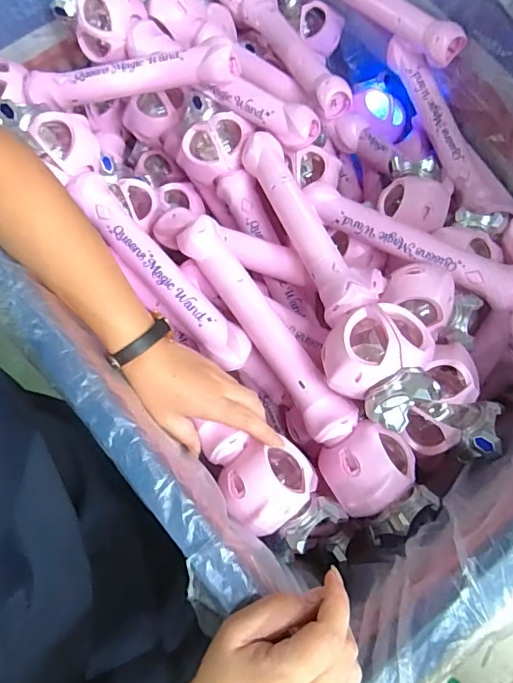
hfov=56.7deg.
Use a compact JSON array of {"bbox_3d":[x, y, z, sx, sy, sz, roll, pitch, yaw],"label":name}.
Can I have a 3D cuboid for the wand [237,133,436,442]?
[{"bbox_3d":[0.069,-0.083,0.497,0.097,0.081,0.360,-21,63,-4],"label":"wand"}]

